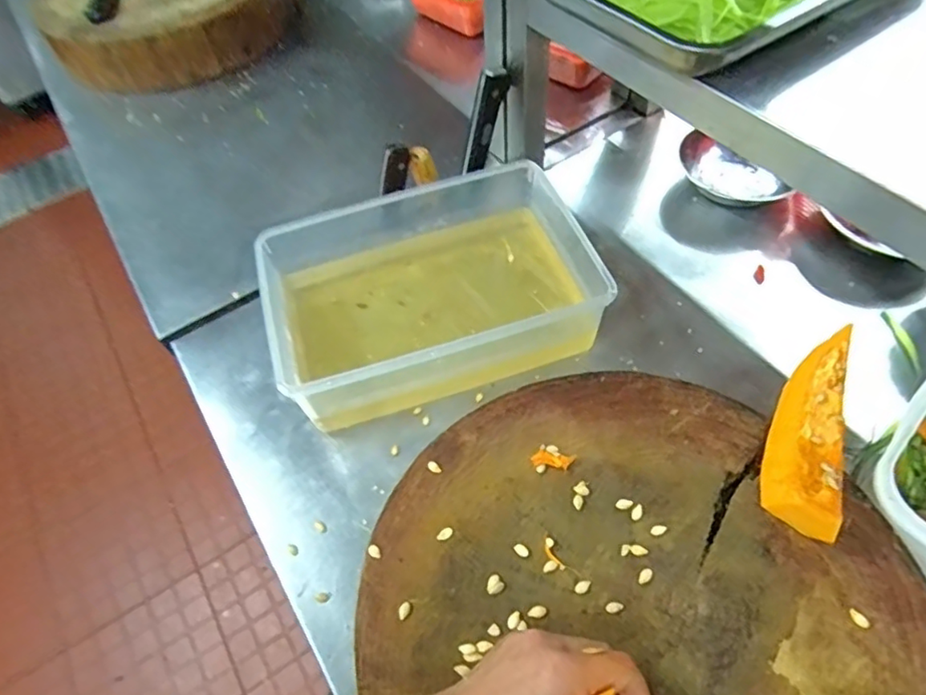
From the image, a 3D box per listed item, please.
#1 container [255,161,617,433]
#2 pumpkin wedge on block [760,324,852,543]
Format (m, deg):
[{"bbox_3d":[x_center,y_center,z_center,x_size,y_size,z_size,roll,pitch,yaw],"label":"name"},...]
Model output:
[{"bbox_3d":[-0.041,-0.075,0.659,0.333,0.105,0.257,-20,56,-8],"label":"container"},{"bbox_3d":[0.269,0.060,0.455,0.046,0.037,0.175,19,59,17],"label":"pumpkin wedge on block"}]

